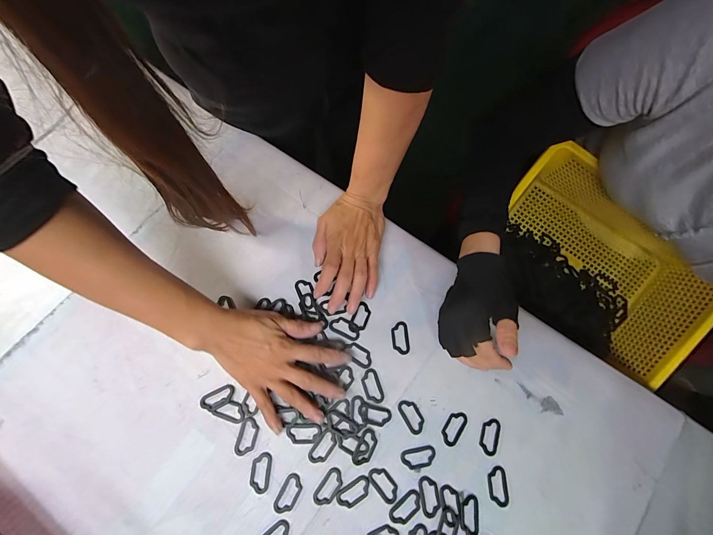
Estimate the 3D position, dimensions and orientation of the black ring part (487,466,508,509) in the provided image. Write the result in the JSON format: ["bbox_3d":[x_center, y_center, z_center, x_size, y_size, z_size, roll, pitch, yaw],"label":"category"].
[{"bbox_3d":[0.157,0.243,0.353,0.021,0.004,0.039,-2,74,-2],"label":"black ring part"}]

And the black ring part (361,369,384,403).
[{"bbox_3d":[0.018,0.140,0.373,0.021,0.004,0.039,-18,75,-6],"label":"black ring part"}]

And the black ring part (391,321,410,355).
[{"bbox_3d":[0.054,0.086,0.389,0.021,0.004,0.038,-4,74,-3],"label":"black ring part"}]

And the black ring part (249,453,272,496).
[{"bbox_3d":[-0.105,0.224,0.346,0.021,0.004,0.040,5,74,0],"label":"black ring part"}]

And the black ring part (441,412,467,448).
[{"bbox_3d":[0.112,0.185,0.365,0.020,0.004,0.040,33,76,8],"label":"black ring part"}]

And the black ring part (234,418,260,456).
[{"bbox_3d":[-0.122,0.189,0.354,0.022,0.004,0.038,14,74,3],"label":"black ring part"}]

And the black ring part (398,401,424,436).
[{"bbox_3d":[0.064,0.172,0.366,0.021,0.004,0.039,-29,77,-9],"label":"black ring part"}]

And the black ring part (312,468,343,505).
[{"bbox_3d":[-0.030,0.239,0.344,0.020,0.004,0.039,36,76,8],"label":"black ring part"}]

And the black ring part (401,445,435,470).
[{"bbox_3d":[0.070,0.214,0.356,0.039,0.004,0.021,-11,75,-5],"label":"black ring part"}]

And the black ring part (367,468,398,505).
[{"bbox_3d":[0.030,0.238,0.348,0.021,0.004,0.039,-36,78,-11],"label":"black ring part"}]

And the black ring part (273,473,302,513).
[{"bbox_3d":[-0.073,0.243,0.340,0.022,0.004,0.038,29,76,7],"label":"black ring part"}]

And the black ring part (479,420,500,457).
[{"bbox_3d":[0.153,0.194,0.364,0.021,0.004,0.040,16,74,3],"label":"black ring part"}]

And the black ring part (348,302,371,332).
[{"bbox_3d":[0.005,0.062,0.392,0.020,0.006,0.037,25,75,6],"label":"black ring part"}]

